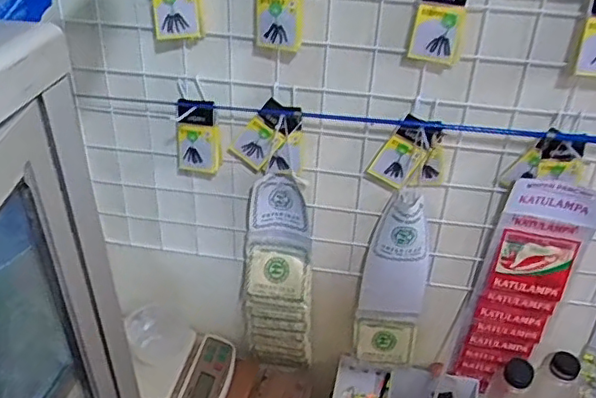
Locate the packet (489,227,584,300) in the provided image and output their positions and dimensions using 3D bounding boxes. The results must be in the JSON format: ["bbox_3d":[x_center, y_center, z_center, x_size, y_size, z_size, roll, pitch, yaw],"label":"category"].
[{"bbox_3d":[0.317,0.089,0.819,0.099,0.091,0.016,7,34,6],"label":"packet"}]

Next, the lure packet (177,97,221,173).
[{"bbox_3d":[-0.132,-0.081,0.802,0.056,0.098,0.022,13,33,14],"label":"lure packet"}]

